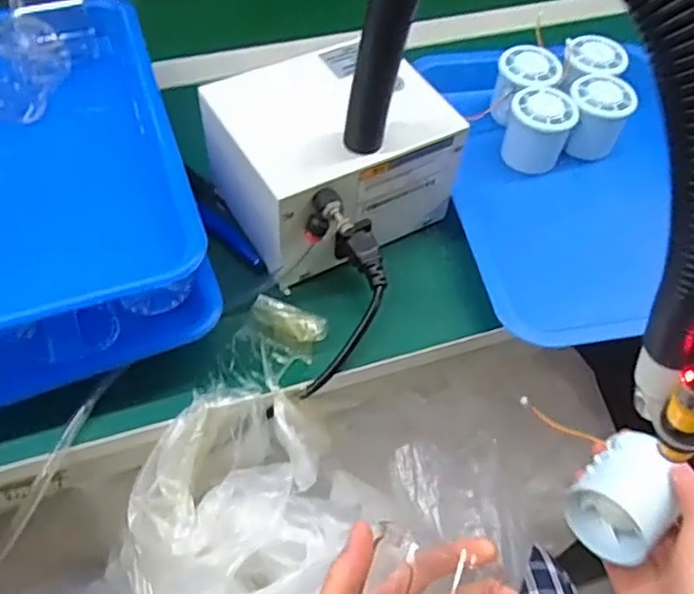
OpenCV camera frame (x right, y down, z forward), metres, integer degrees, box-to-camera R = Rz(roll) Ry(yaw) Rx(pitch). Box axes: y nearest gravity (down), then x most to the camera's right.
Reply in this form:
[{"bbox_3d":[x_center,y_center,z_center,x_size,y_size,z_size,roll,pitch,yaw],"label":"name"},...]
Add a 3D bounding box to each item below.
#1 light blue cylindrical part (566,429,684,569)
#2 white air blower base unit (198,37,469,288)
[{"bbox_3d":[0.163,0.116,0.392,0.060,0.045,0.049,-36,64,-26],"label":"light blue cylindrical part"},{"bbox_3d":[-0.012,-0.106,0.522,0.159,0.108,0.139,-27,61,-21],"label":"white air blower base unit"}]

